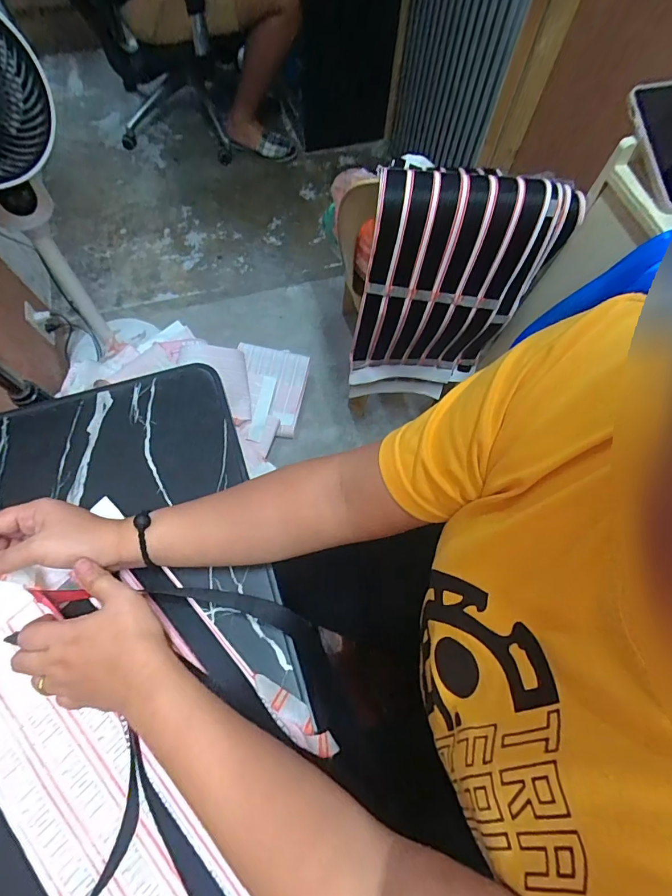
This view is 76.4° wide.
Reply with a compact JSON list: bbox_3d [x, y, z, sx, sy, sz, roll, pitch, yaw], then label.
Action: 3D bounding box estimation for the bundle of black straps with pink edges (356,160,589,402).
[{"bbox_3d":[0.175,-0.237,0.732,0.286,0.417,0.097,-2,68,-3],"label":"bundle of black straps with pink edges"}]

